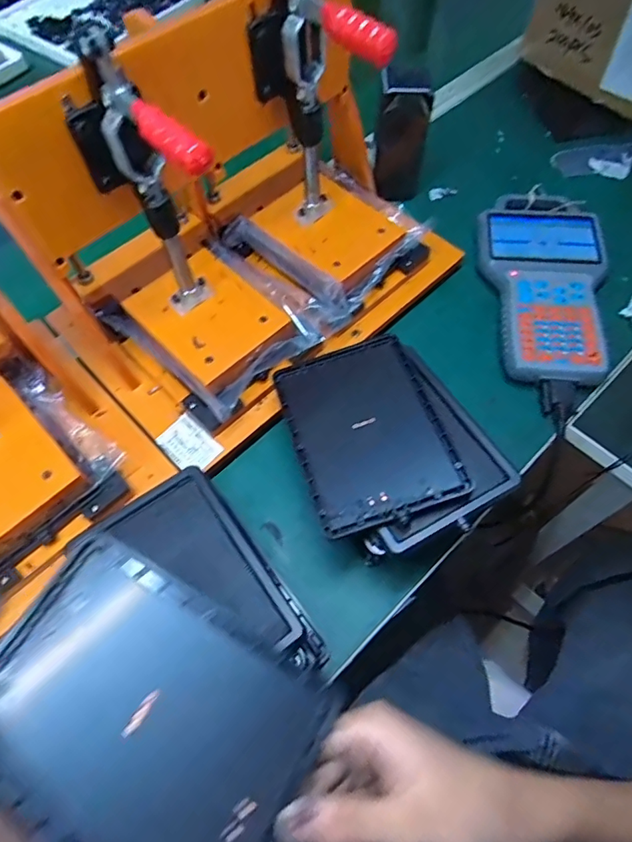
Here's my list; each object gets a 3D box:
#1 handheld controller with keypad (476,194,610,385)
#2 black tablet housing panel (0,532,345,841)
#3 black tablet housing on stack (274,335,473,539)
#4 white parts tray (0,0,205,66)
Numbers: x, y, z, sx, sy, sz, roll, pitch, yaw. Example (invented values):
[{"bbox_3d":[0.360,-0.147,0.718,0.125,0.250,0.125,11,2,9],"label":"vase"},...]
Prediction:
[{"bbox_3d":[0.237,-0.147,0.529,0.123,0.028,0.247,5,62,5],"label":"handheld controller with keypad"},{"bbox_3d":[-0.085,0.146,0.252,0.158,0.006,0.118,30,65,6],"label":"black tablet housing panel"},{"bbox_3d":[0.040,0.004,0.409,0.114,0.016,0.159,-16,62,-6],"label":"black tablet housing on stack"},{"bbox_3d":[-0.381,-0.708,0.859,0.278,0.020,0.287,38,69,20],"label":"white parts tray"}]

